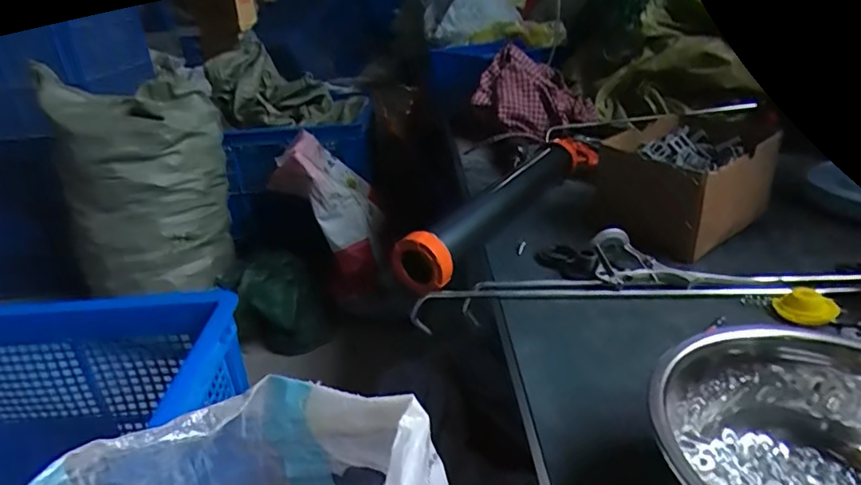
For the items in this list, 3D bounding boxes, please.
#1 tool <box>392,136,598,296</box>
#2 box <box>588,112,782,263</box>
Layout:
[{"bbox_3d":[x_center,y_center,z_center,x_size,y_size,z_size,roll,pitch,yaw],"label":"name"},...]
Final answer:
[{"bbox_3d":[0.113,-0.069,0.693,0.065,0.057,0.461,15,31,33],"label":"tool"},{"bbox_3d":[0.294,-0.074,0.635,0.149,0.089,0.159,-17,29,-26],"label":"box"}]

